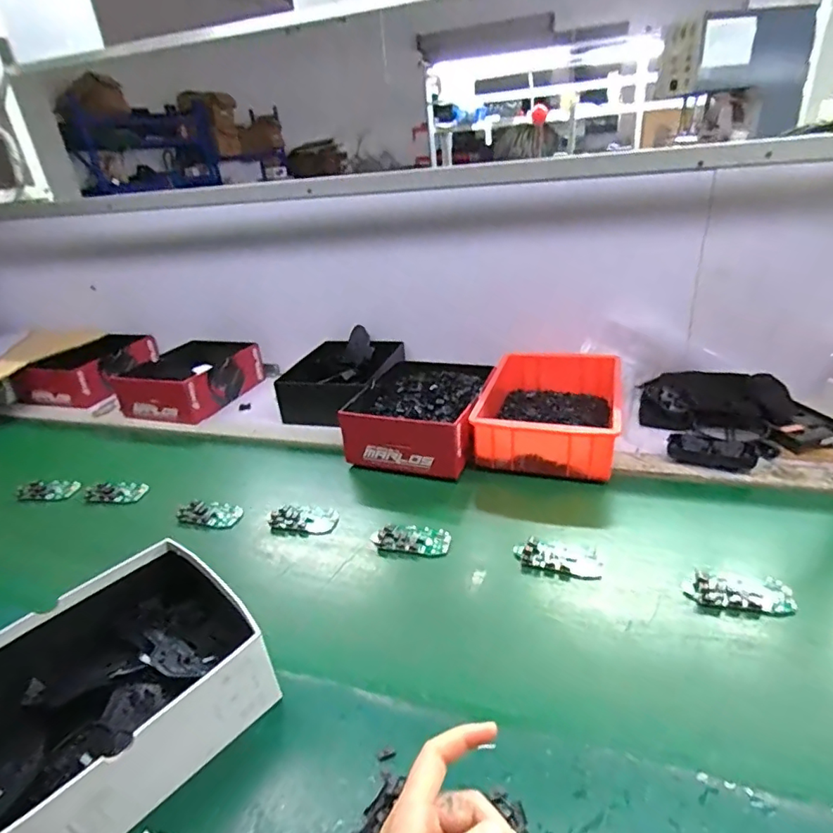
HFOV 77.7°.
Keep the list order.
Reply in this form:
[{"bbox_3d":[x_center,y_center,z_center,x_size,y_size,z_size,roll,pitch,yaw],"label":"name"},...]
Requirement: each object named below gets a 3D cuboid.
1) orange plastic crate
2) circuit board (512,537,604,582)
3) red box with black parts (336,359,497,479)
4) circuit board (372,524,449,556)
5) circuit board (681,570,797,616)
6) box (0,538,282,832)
[{"bbox_3d":[0.215,-0.015,0.845,0.206,0.090,0.291,3,29,17],"label":"orange plastic crate"},{"bbox_3d":[0.164,0.163,0.600,0.095,0.013,0.054,-1,28,9],"label":"circuit board"},{"bbox_3d":[0.013,-0.002,0.851,0.200,0.094,0.235,7,29,24],"label":"red box with black parts"},{"bbox_3d":[-0.007,0.154,0.651,0.097,0.011,0.040,2,29,15],"label":"circuit board"},{"bbox_3d":[0.333,0.181,0.538,0.099,0.010,0.046,3,29,16],"label":"circuit board"},{"bbox_3d":[-0.274,0.244,0.441,0.195,0.094,0.248,20,38,40],"label":"box"}]

